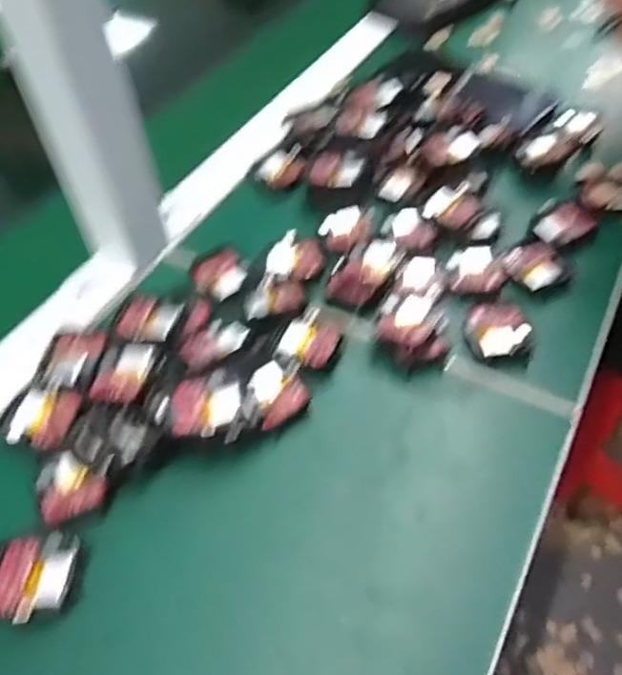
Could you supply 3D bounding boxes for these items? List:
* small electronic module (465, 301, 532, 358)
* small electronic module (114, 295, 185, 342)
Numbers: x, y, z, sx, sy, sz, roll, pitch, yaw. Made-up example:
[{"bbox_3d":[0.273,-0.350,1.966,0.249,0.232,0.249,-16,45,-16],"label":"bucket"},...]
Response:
[{"bbox_3d":[0.118,-0.009,0.393,0.038,0.013,0.044,-1,50,3],"label":"small electronic module"},{"bbox_3d":[-0.105,-0.011,0.397,0.042,0.006,0.035,12,52,14],"label":"small electronic module"}]

